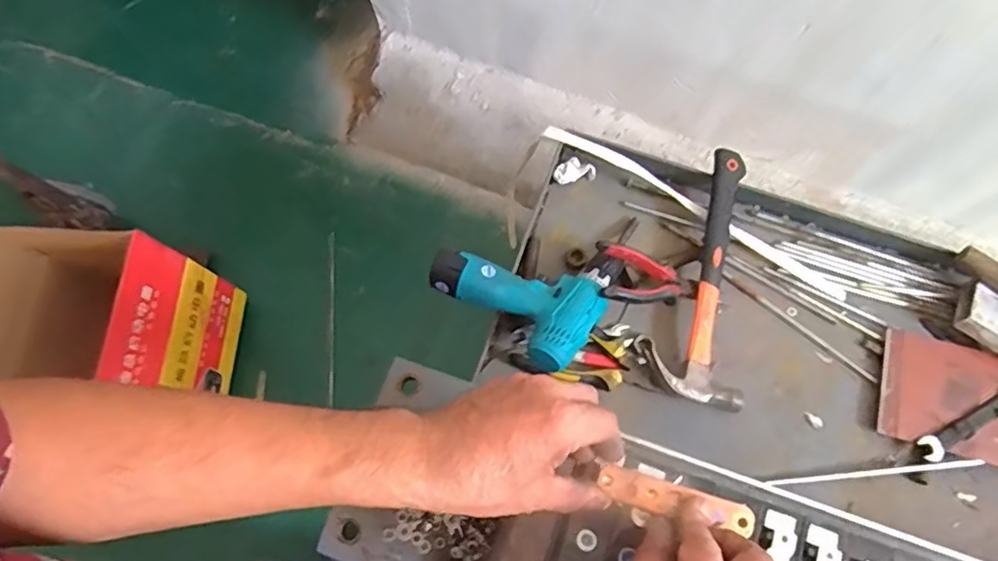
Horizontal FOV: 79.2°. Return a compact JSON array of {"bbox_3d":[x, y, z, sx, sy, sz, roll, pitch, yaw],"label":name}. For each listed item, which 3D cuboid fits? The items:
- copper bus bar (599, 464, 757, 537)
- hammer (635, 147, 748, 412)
[{"bbox_3d":[0.120,0.149,0.409,0.105,0.007,0.021,16,73,5],"label":"copper bus bar"},{"bbox_3d":[0.246,-0.012,0.756,0.116,0.046,0.327,9,72,1],"label":"hammer"}]

